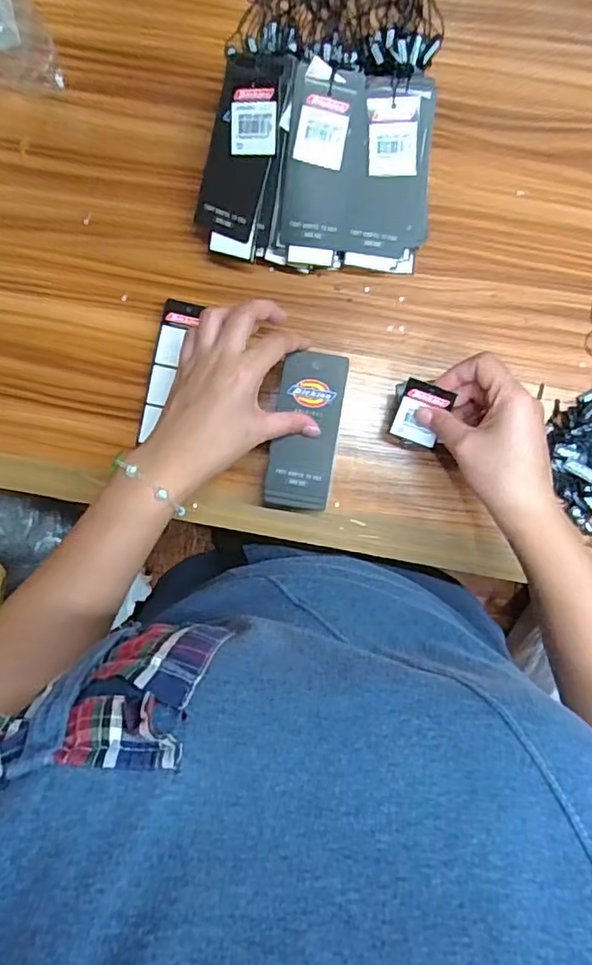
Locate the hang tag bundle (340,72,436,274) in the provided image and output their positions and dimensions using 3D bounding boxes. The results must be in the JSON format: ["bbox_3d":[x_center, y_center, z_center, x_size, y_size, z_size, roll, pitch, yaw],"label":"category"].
[{"bbox_3d":[0.072,-0.231,0.442,0.062,0.019,0.130,4,115,1],"label":"hang tag bundle"}]

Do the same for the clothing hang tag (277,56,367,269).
[{"bbox_3d":[0.018,-0.230,0.432,0.052,0.009,0.131,2,116,-10],"label":"clothing hang tag"}]

